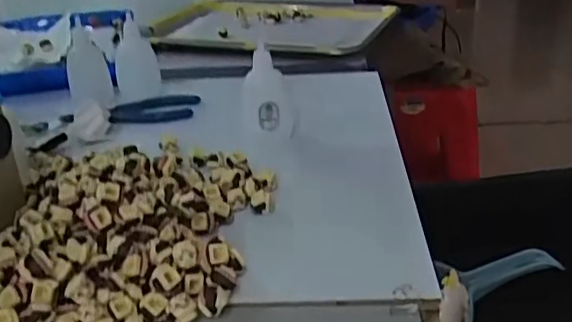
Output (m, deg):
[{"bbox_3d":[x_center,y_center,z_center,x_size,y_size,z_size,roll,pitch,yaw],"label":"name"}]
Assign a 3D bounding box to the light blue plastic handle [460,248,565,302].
[{"bbox_3d":[0.270,0.130,0.735,0.115,0.030,0.037,-19,28,1],"label":"light blue plastic handle"}]

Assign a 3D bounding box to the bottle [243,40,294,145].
[{"bbox_3d":[-0.014,-0.052,0.522,0.043,0.079,0.032,0,27,-7],"label":"bottle"}]

